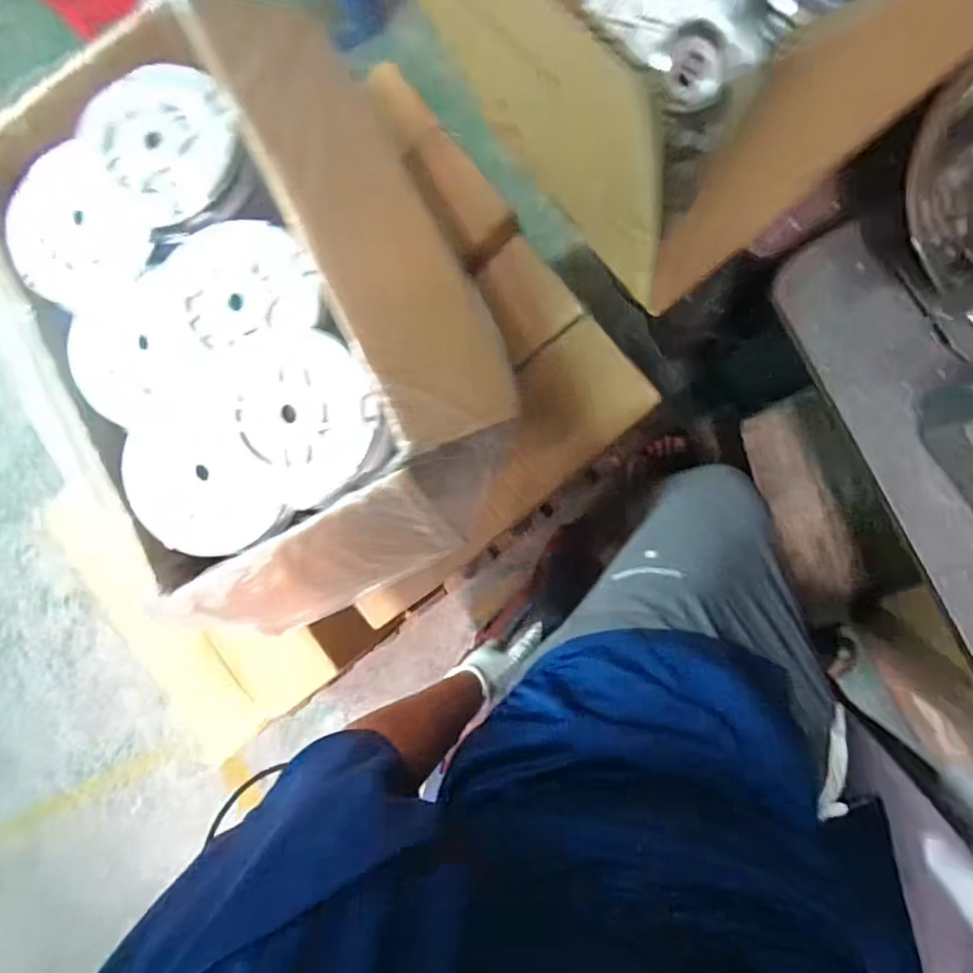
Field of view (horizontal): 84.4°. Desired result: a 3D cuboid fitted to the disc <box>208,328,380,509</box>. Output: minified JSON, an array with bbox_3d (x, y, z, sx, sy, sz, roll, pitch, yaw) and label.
[{"bbox_3d":[-0.161,-0.061,0.446,0.134,0.017,0.139,1,93,11],"label":"disc"}]

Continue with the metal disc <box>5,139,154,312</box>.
[{"bbox_3d":[-0.359,-0.217,0.461,0.112,0.015,0.130,-43,85,11],"label":"metal disc"}]

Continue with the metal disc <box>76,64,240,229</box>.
[{"bbox_3d":[-0.265,-0.290,0.444,0.113,0.012,0.128,-38,85,11],"label":"metal disc"}]

